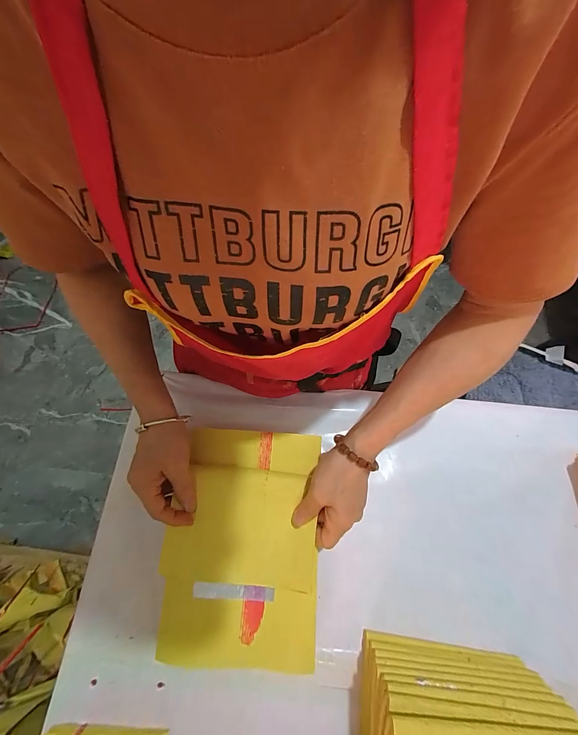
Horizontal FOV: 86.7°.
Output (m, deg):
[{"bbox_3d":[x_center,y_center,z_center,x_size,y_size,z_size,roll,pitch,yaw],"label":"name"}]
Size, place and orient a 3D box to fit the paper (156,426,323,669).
[{"bbox_3d":[-0.048,0.182,0.327,0.153,0.029,0.224,3,70,1],"label":"paper"}]

